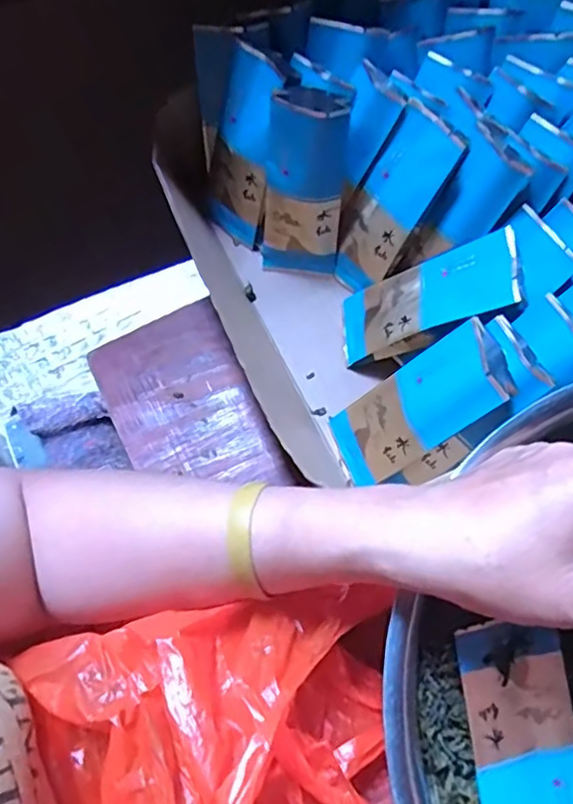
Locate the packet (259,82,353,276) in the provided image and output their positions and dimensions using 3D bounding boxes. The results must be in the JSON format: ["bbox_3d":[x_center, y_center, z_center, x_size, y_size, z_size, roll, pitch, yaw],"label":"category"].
[{"bbox_3d":[0.012,-0.144,0.408,0.054,0.127,0.021,12,46,6],"label":"packet"}]

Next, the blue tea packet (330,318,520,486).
[{"bbox_3d":[0.076,0.006,0.361,0.022,0.125,0.055,-4,65,-43],"label":"blue tea packet"}]

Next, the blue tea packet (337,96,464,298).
[{"bbox_3d":[0.067,-0.131,0.406,0.051,0.126,0.015,43,39,14],"label":"blue tea packet"}]

